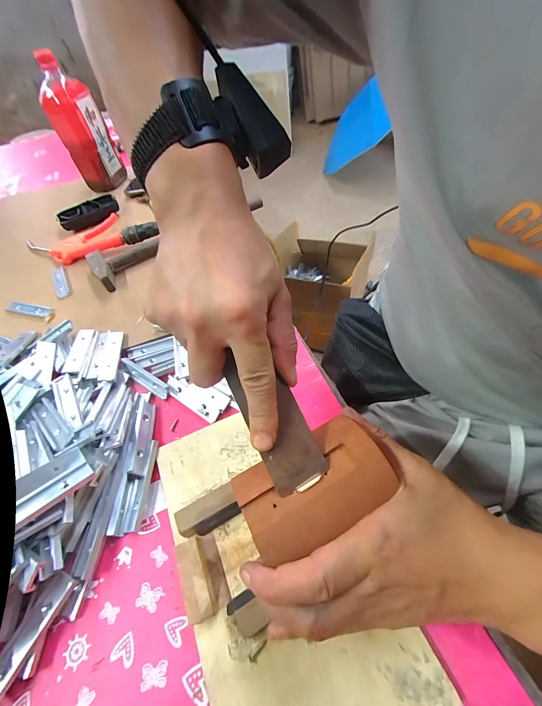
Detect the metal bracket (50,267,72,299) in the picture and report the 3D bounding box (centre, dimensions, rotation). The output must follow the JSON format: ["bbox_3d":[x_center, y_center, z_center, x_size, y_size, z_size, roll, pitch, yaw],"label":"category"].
[{"bbox_3d":[-0.341,-0.115,0.471,0.023,0.004,0.083,-30,56,-16],"label":"metal bracket"}]

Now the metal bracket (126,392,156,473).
[{"bbox_3d":[-0.137,0.078,0.305,0.021,0.009,0.092,-11,53,-3],"label":"metal bracket"}]

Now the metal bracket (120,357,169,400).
[{"bbox_3d":[-0.150,0.028,0.344,0.075,0.009,0.015,27,60,23],"label":"metal bracket"}]

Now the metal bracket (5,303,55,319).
[{"bbox_3d":[-0.369,-0.063,0.441,0.081,0.010,0.018,7,54,11],"label":"metal bracket"}]

